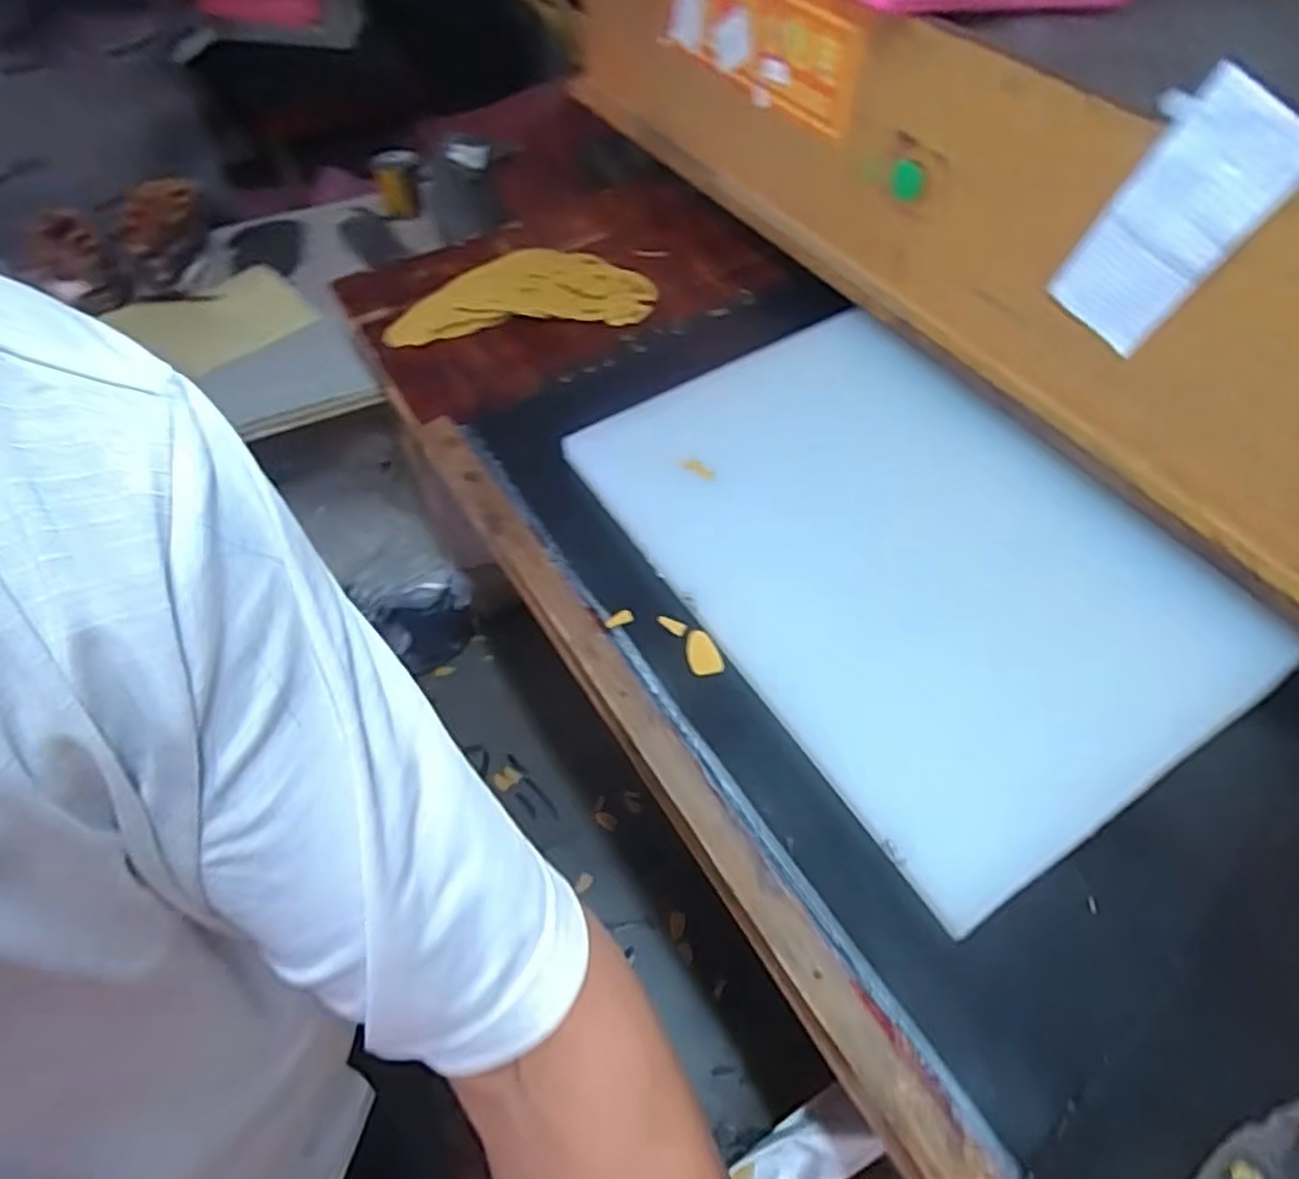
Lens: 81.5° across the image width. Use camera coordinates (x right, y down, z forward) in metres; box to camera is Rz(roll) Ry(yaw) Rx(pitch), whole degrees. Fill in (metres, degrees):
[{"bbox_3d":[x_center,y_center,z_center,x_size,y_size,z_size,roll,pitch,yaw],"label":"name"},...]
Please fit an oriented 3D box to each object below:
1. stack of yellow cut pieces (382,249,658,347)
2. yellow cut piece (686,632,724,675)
[{"bbox_3d":[-0.178,-0.412,1.030,0.353,0.027,0.164,-10,56,-8],"label":"stack of yellow cut pieces"},{"bbox_3d":[0.049,0.061,0.706,0.029,0.010,0.043,-17,57,-13],"label":"yellow cut piece"}]

